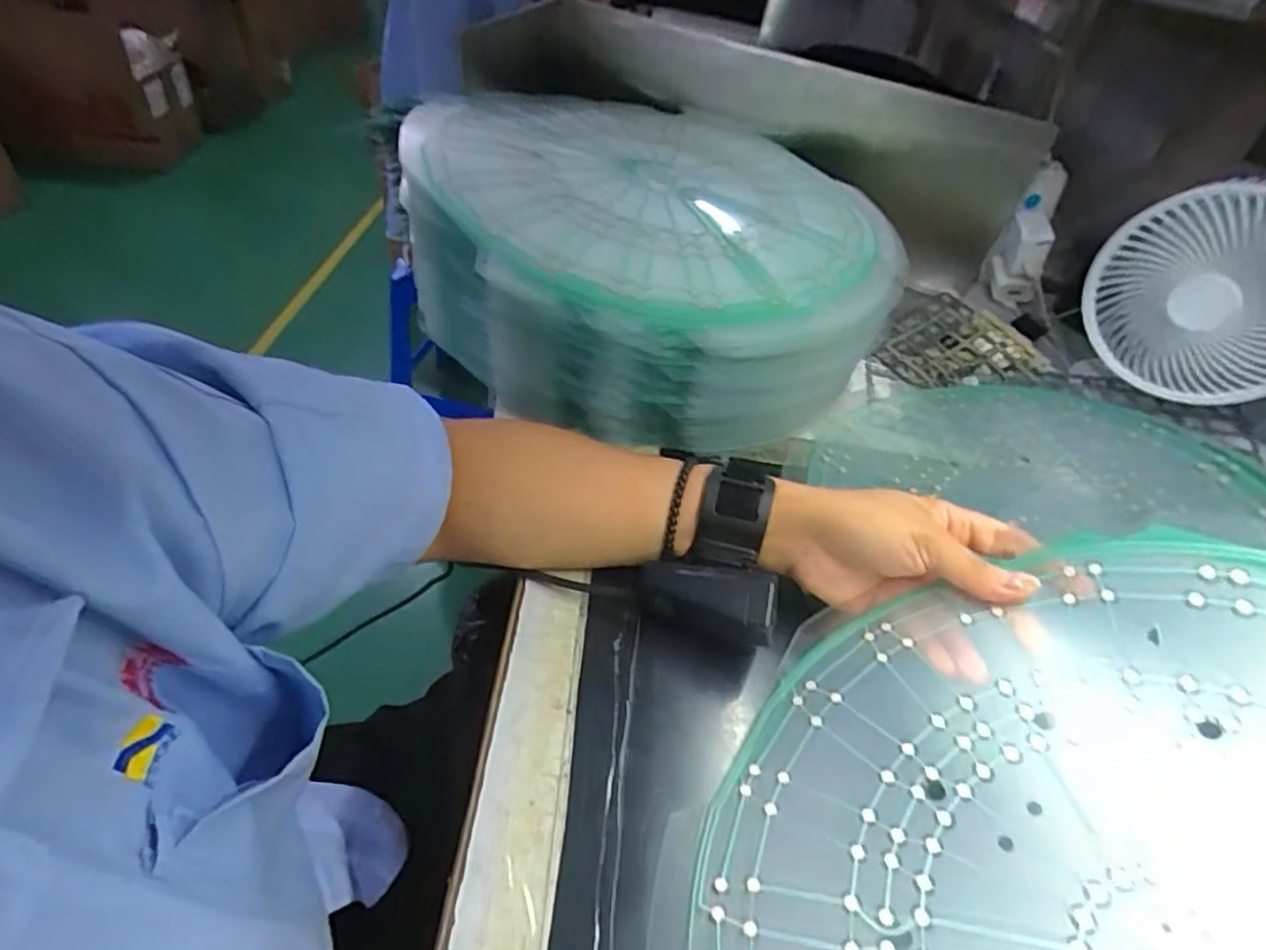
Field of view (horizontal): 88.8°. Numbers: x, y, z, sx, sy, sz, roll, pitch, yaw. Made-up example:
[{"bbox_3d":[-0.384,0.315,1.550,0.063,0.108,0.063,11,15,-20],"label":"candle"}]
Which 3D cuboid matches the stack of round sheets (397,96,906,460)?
[{"bbox_3d":[0.009,-0.185,0.522,0.347,0.112,0.352,-12,51,-22],"label":"stack of round sheets"}]

